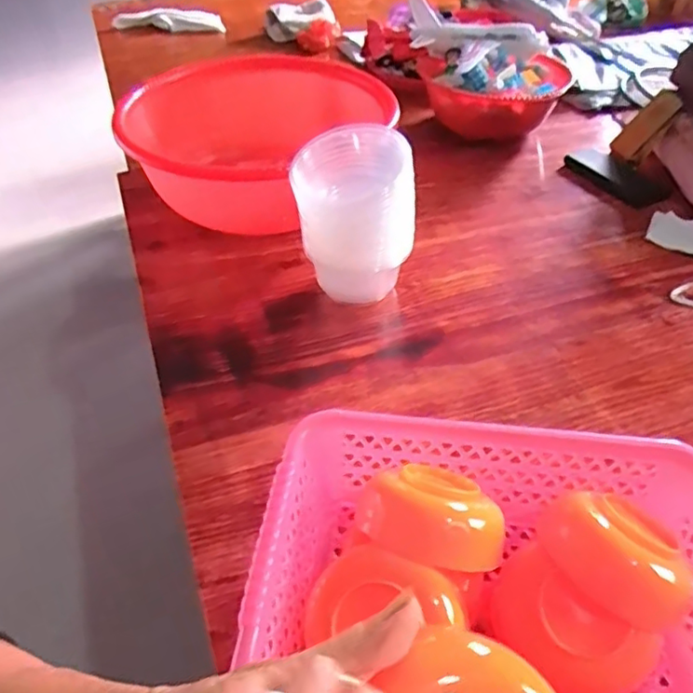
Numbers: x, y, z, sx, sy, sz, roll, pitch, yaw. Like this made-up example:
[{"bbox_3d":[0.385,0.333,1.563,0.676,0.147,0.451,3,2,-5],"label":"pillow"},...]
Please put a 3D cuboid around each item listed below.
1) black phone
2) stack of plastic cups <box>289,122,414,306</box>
[{"bbox_3d":[0.399,-0.246,0.877,0.078,0.014,0.149,-21,47,-20],"label":"black phone"},{"bbox_3d":[0.008,-0.122,0.631,0.112,0.165,0.110,-12,45,-12],"label":"stack of plastic cups"}]

